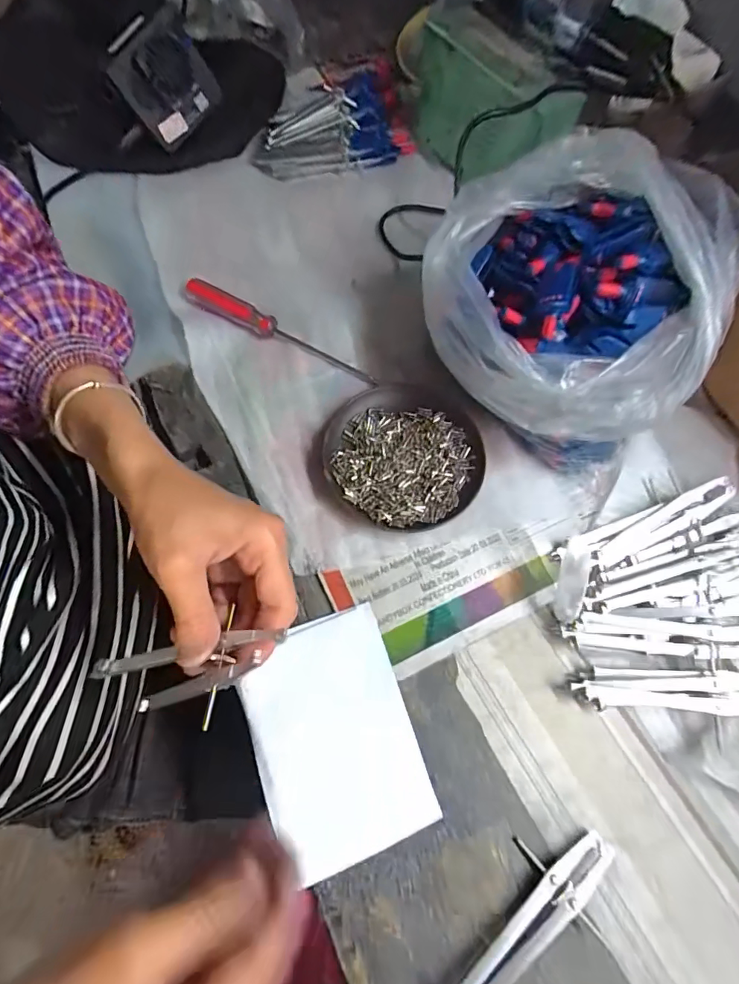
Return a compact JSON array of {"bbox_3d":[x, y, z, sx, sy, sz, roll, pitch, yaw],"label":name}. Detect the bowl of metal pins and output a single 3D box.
[{"bbox_3d":[0.025,-0.025,0.363,0.116,0.018,0.111,1,68,-2],"label":"bowl of metal pins"}]

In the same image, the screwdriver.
[{"bbox_3d":[-0.075,-0.137,0.402,0.179,0.027,0.015,26,69,8],"label":"screwdriver"}]

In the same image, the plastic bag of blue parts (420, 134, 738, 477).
[{"bbox_3d":[0.133,-0.130,0.345,0.198,0.136,0.163,31,70,10],"label":"plastic bag of blue parts"}]

